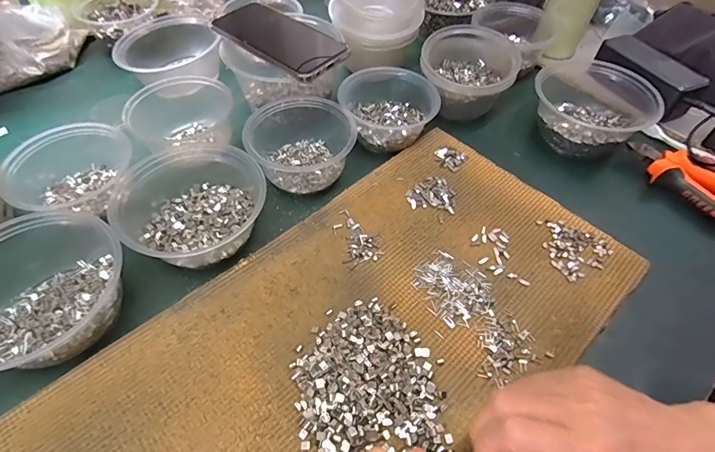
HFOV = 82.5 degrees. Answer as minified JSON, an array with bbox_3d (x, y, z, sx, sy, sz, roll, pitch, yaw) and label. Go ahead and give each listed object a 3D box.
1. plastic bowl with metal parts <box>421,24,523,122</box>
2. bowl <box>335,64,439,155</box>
[{"bbox_3d":[0.141,-0.195,0.521,0.110,0.067,0.116,25,56,15],"label":"plastic bowl with metal parts"},{"bbox_3d":[0.037,-0.146,0.494,0.111,0.052,0.111,1,53,-2],"label":"bowl"}]

